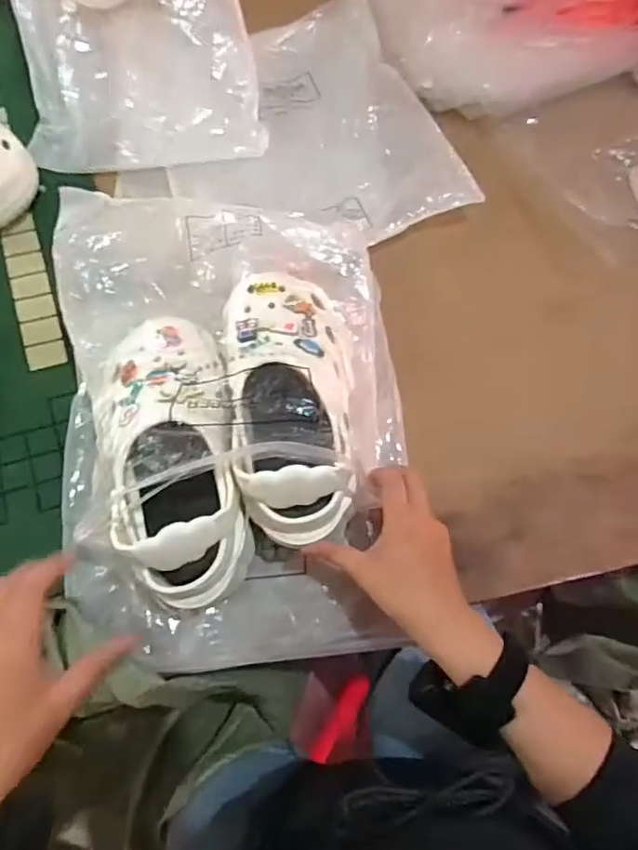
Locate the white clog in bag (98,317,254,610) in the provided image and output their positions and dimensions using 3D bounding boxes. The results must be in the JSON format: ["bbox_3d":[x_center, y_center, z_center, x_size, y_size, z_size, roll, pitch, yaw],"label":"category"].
[{"bbox_3d":[-0.124,0.016,0.460,0.115,0.074,0.247,-20,68,-6],"label":"white clog in bag"}]

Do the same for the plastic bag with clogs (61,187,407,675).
[{"bbox_3d":[-0.086,-0.014,0.491,0.306,0.116,0.413,-3,67,1],"label":"plastic bag with clogs"}]

